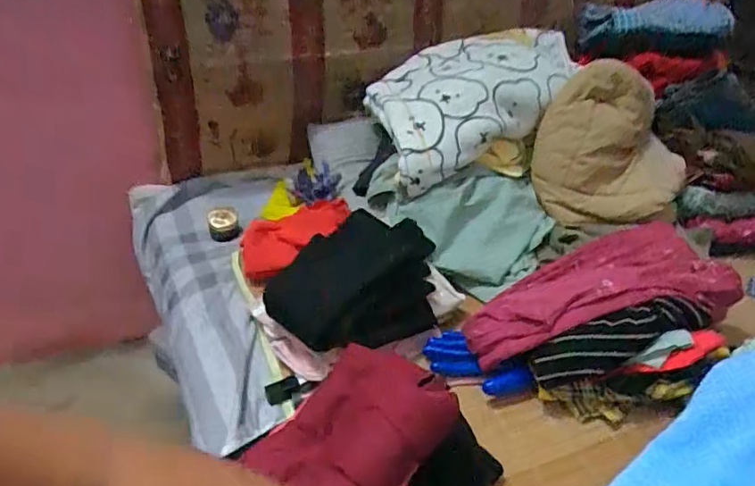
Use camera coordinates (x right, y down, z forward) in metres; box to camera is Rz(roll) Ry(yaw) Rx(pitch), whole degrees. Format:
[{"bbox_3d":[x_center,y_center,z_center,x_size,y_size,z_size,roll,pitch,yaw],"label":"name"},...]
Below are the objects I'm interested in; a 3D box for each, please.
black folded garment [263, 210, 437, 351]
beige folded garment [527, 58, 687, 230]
[{"bbox_3d":[-0.046,0.064,0.873,0.261,0.213,0.099,-4,34,-7],"label":"black folded garment"},{"bbox_3d":[0.417,-0.175,0.956,0.245,0.224,0.206,20,38,25],"label":"beige folded garment"}]

